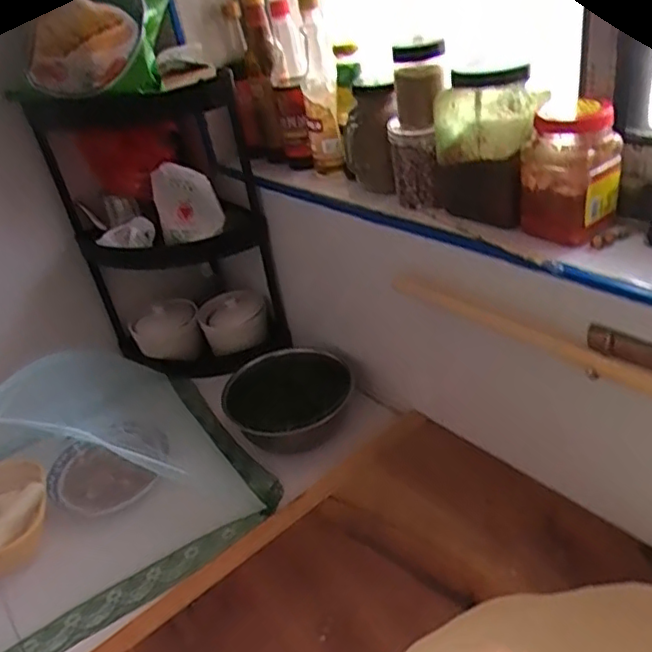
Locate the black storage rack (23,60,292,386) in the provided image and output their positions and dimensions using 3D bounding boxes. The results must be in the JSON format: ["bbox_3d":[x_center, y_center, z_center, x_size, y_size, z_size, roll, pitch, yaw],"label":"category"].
[{"bbox_3d":[-0.254,-0.151,1.031,0.294,0.477,0.214,-19,38,-16],"label":"black storage rack"}]

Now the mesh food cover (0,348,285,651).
[{"bbox_3d":[-0.426,0.225,0.809,0.628,0.227,0.397,-28,41,-26],"label":"mesh food cover"}]

